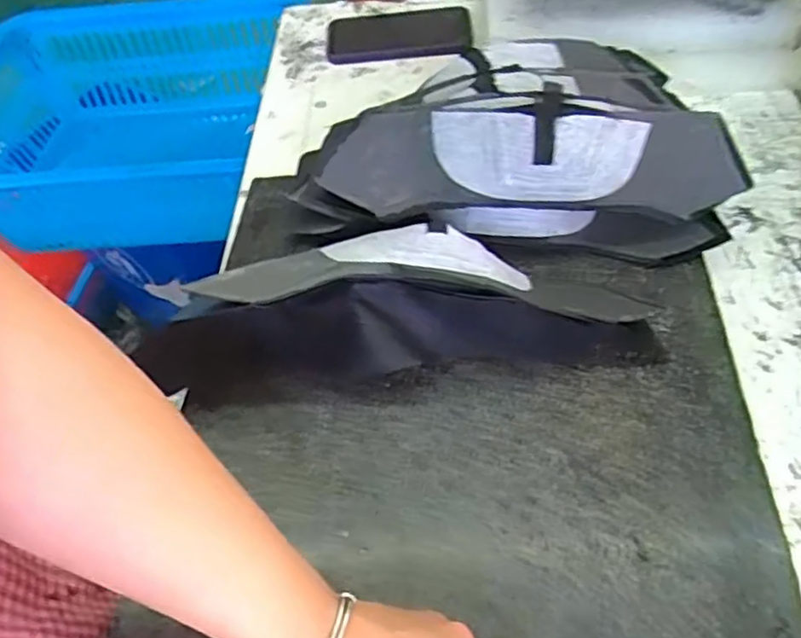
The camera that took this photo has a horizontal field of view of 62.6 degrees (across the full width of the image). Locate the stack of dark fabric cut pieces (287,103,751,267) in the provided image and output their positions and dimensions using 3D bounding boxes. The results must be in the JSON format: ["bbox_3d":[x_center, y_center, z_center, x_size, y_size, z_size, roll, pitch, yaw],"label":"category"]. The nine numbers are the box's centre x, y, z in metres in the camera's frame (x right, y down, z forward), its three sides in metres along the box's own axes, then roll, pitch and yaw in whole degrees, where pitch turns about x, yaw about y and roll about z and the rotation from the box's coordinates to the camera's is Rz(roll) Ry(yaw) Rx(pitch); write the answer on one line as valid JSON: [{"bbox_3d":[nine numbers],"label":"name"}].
[{"bbox_3d":[0.096,-0.104,0.477,0.290,0.107,0.052,1,54,6],"label":"stack of dark fabric cut pieces"}]

